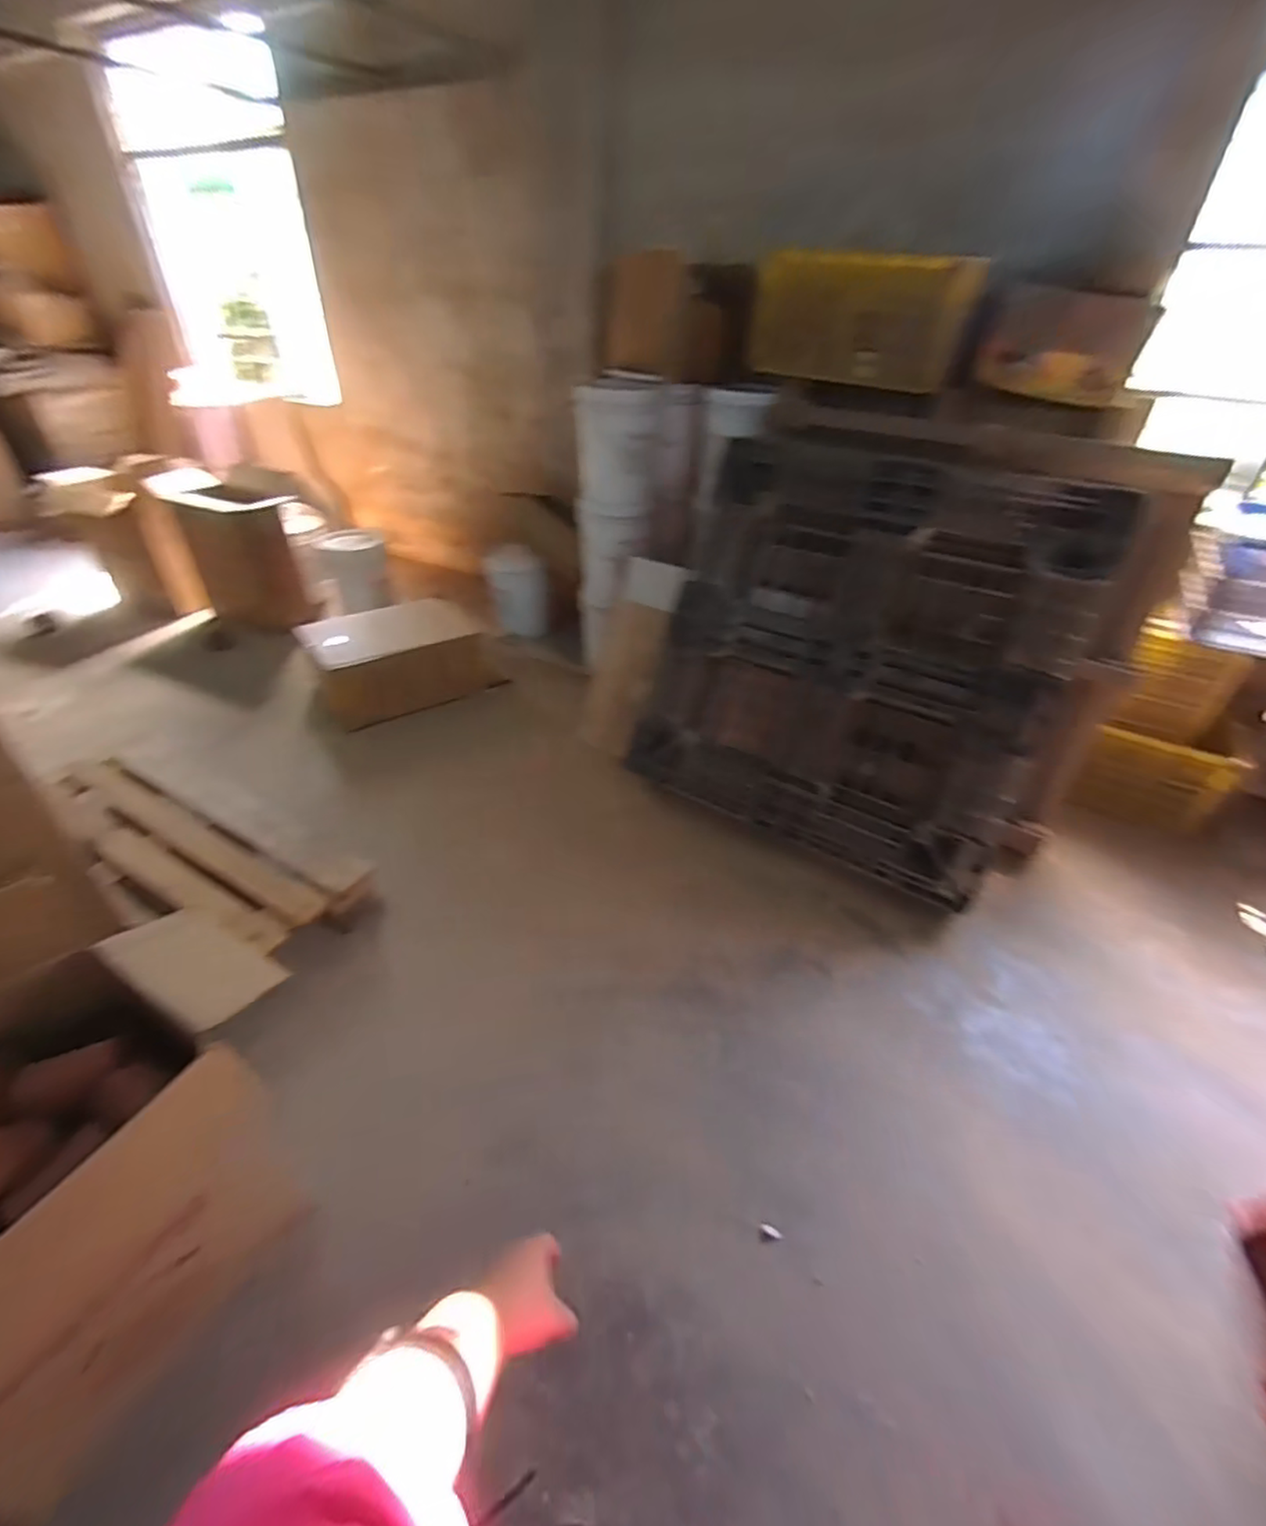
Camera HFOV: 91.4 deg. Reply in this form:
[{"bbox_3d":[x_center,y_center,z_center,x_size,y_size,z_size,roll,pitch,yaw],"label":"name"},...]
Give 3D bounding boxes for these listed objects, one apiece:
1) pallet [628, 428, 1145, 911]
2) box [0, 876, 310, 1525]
[{"bbox_3d":[0.623,-0.309,1.759,1.102,1.107,0.174,23,9,21],"label":"pallet"},{"bbox_3d":[-0.761,0.540,0.786,0.325,0.594,0.489,15,38,16],"label":"box"}]

